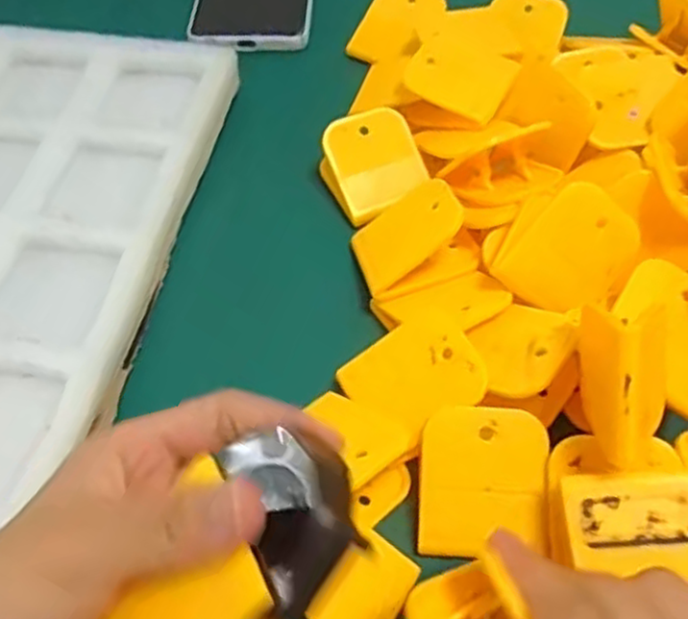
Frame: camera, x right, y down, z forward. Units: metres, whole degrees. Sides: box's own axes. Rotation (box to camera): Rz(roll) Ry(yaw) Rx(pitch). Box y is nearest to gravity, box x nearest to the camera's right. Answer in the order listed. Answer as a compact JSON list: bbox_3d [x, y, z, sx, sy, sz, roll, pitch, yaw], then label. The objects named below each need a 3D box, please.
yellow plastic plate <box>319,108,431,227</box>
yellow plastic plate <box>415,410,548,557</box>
[{"bbox_3d":[0.014,-0.077,0.380,0.052,0.007,0.051,-31,85,-12],"label":"yellow plastic plate"},{"bbox_3d":[0.052,0.065,0.274,0.047,0.004,0.055,1,77,11],"label":"yellow plastic plate"}]

